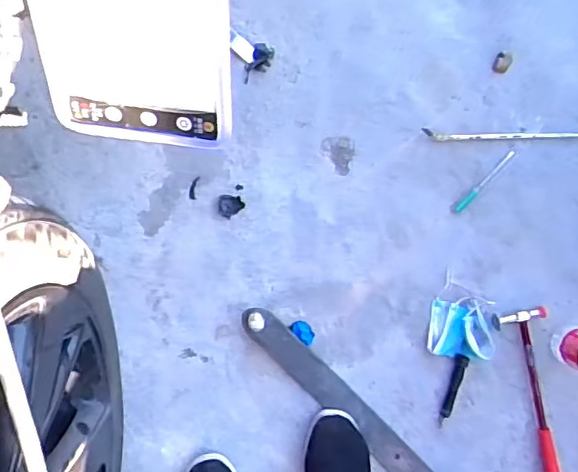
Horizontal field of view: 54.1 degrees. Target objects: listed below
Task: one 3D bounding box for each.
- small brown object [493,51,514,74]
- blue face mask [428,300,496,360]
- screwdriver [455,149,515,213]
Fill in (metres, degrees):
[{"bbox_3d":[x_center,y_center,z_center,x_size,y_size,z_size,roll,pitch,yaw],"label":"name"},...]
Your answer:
[{"bbox_3d":[0.329,-0.268,0.869,0.024,0.006,0.036,25,90,-2],"label":"small brown object"},{"bbox_3d":[0.264,0.142,0.859,0.097,0.028,0.089,8,91,-2],"label":"blue face mask"},{"bbox_3d":[0.304,-0.084,0.880,0.015,0.017,0.122,42,102,-2],"label":"screwdriver"}]

